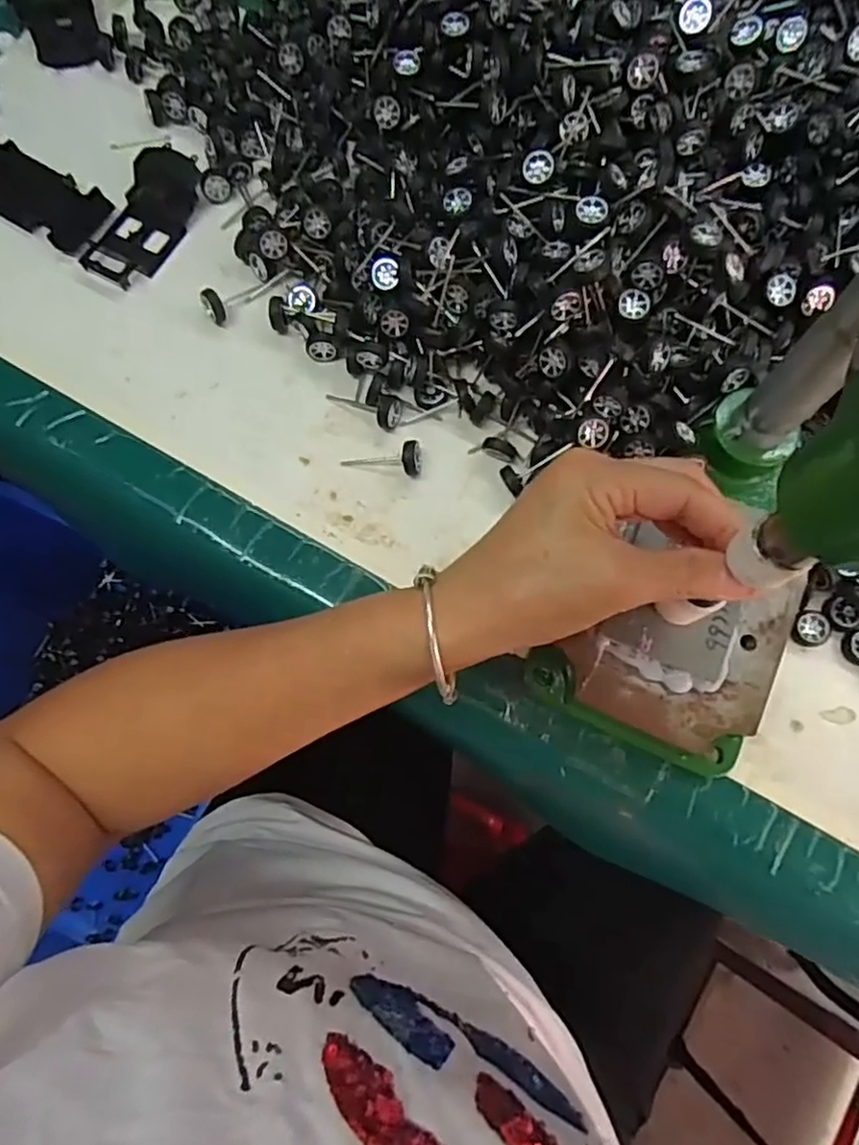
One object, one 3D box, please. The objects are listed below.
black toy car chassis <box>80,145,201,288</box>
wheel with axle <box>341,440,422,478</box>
[{"bbox_3d":[-0.185,-0.231,0.429,0.046,0.014,0.095,21,78,6],"label":"black toy car chassis"},{"bbox_3d":[-0.029,-0.068,0.390,0.046,0.018,0.020,2,76,15],"label":"wheel with axle"}]

